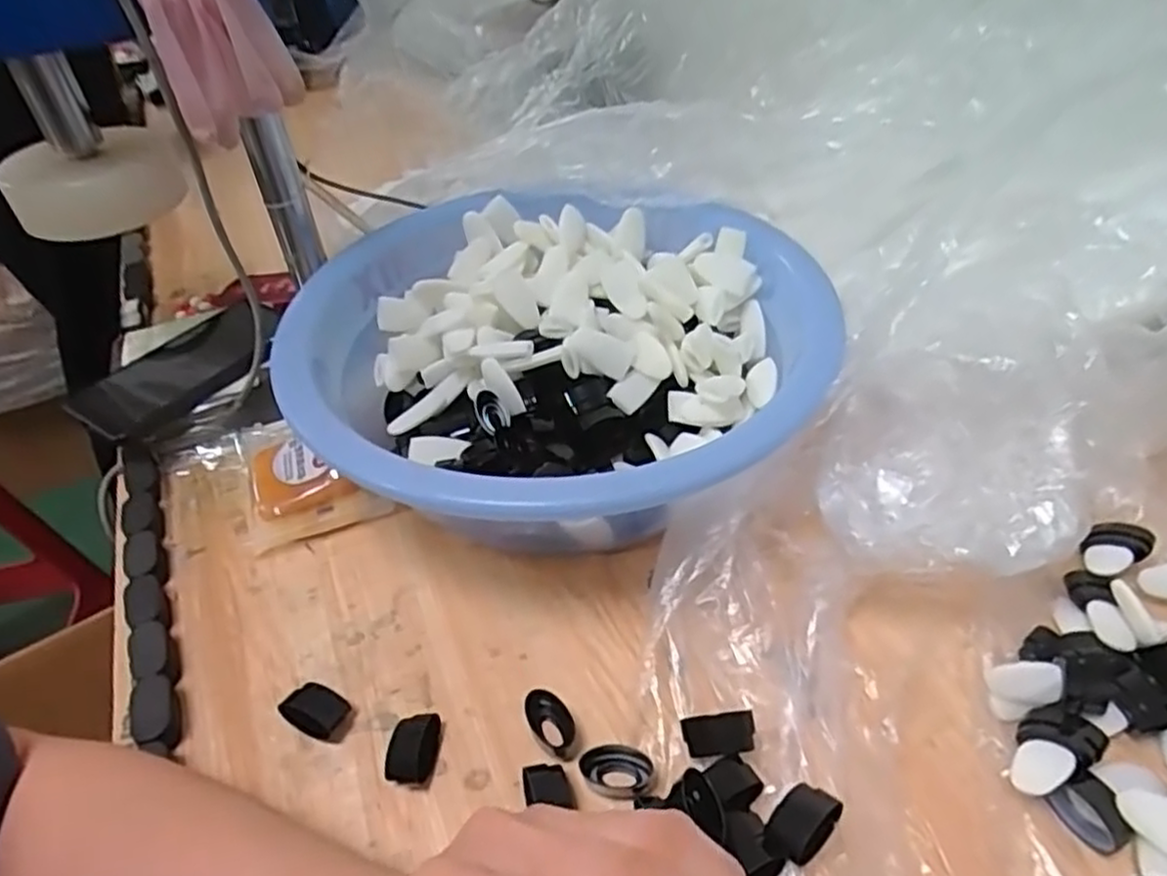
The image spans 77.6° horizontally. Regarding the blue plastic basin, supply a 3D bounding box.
[{"bbox_3d":[-0.014,-0.046,0.490,0.318,0.112,0.334,-2,43,2],"label":"blue plastic basin"}]

